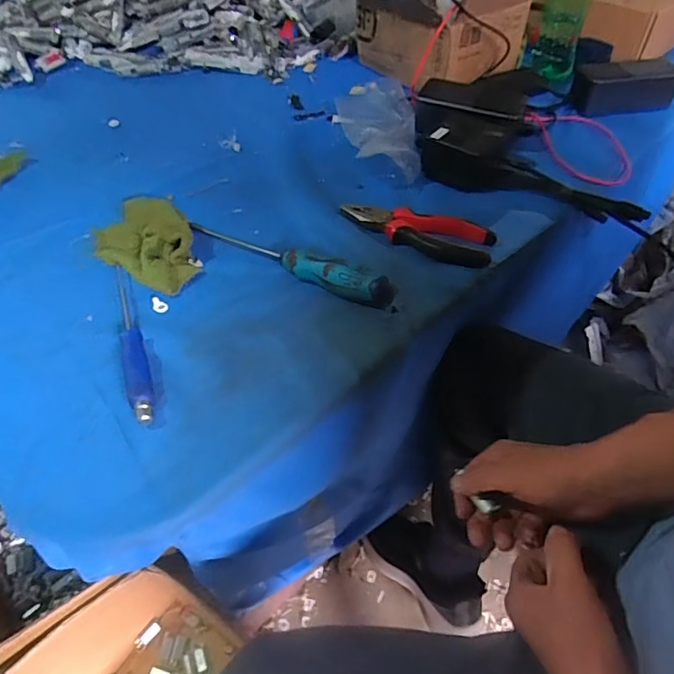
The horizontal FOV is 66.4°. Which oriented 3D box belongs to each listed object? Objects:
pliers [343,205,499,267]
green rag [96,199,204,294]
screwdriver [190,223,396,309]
[{"bbox_3d":[0.078,-0.105,0.518,0.154,0.022,0.049,13,50,11],"label":"pliers"},{"bbox_3d":[-0.186,-0.096,0.511,0.123,0.034,0.076,30,55,23],"label":"green rag"},{"bbox_3d":[-0.049,-0.079,0.486,0.225,0.025,0.030,26,54,21],"label":"screwdriver"}]

